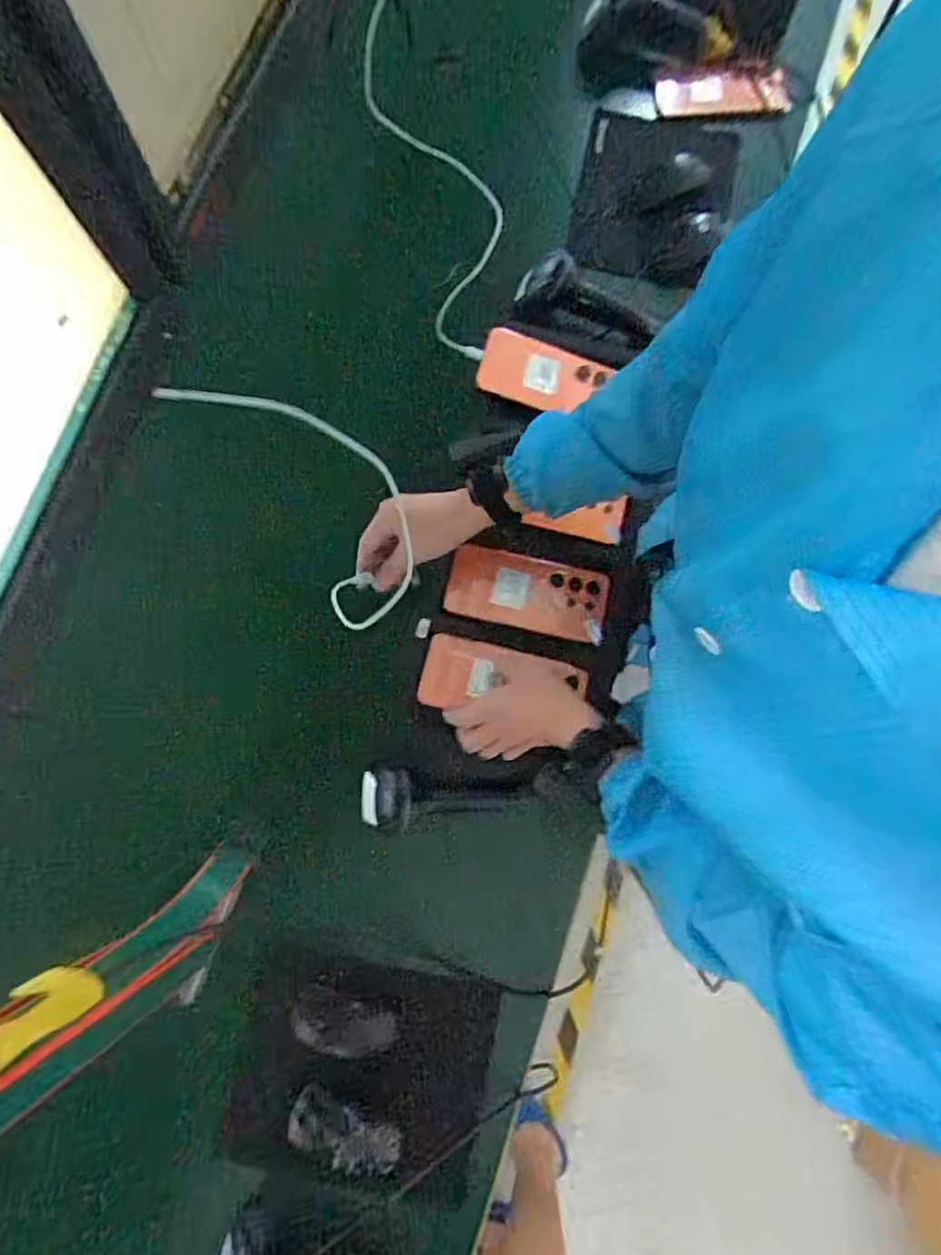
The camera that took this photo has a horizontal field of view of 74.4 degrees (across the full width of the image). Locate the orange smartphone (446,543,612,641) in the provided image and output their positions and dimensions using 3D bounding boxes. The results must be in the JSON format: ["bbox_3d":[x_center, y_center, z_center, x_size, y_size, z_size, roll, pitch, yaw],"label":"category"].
[{"bbox_3d":[0.061,-0.038,0.661,0.167,0.017,0.077,11,79,2],"label":"orange smartphone"}]

